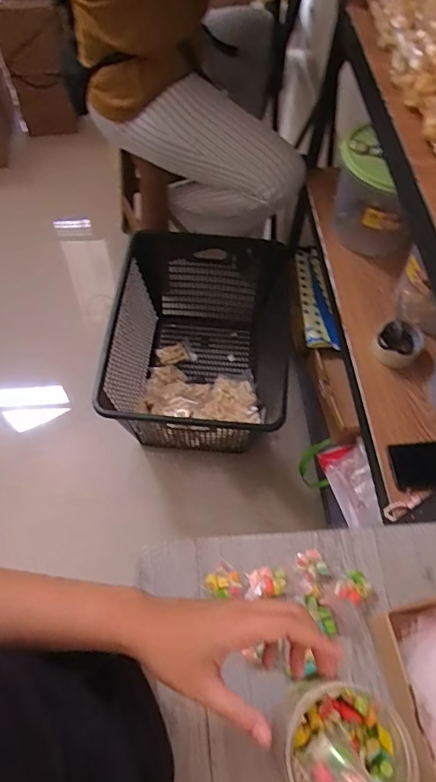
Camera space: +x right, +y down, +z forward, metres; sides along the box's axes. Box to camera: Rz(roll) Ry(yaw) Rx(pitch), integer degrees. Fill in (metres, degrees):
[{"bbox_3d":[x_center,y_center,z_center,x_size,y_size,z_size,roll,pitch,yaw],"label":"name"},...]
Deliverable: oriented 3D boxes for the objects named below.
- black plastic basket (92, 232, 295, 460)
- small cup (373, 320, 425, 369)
[{"bbox_3d":[-0.035,-0.124,1.354,0.459,0.339,0.628,3,61,0],"label":"black plastic basket"},{"bbox_3d":[0.343,-0.088,0.923,0.086,0.048,0.077,31,65,15],"label":"small cup"}]

